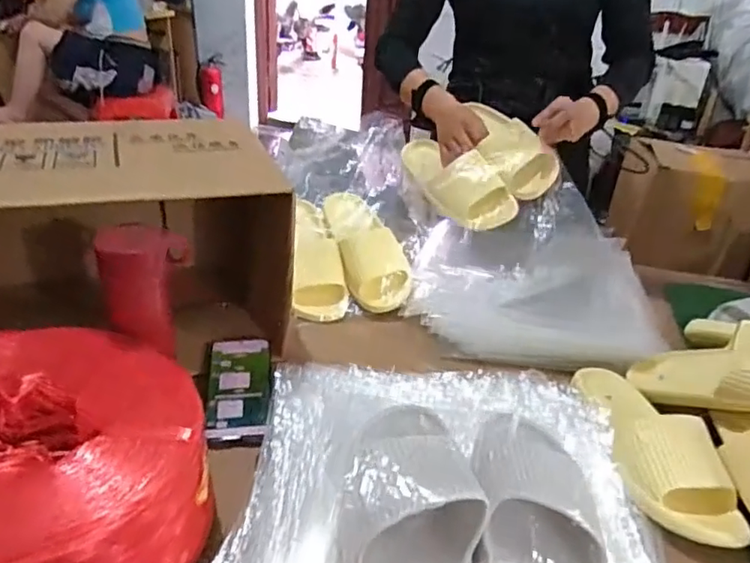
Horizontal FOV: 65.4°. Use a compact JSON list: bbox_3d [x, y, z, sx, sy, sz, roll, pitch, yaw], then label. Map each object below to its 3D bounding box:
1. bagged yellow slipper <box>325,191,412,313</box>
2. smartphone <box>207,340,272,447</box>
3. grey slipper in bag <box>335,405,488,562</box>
[{"bbox_3d":[-0.018,-0.057,0.939,0.100,0.069,0.237,-14,67,-28],"label":"bagged yellow slipper"},{"bbox_3d":[-0.164,0.130,0.705,0.074,0.011,0.166,1,37,-12],"label":"smartphone"},{"bbox_3d":[0.030,0.216,0.487,0.113,0.056,0.284,0,44,-7],"label":"grey slipper in bag"}]

